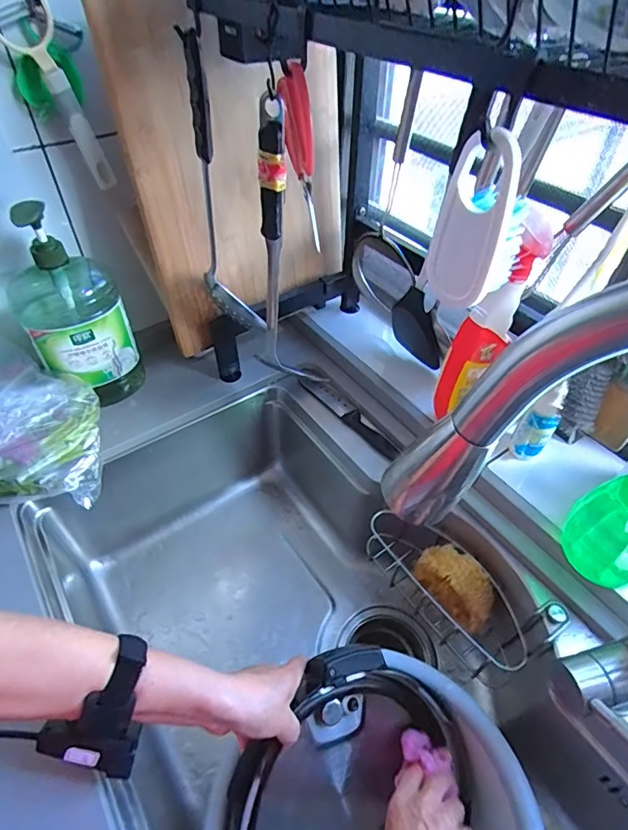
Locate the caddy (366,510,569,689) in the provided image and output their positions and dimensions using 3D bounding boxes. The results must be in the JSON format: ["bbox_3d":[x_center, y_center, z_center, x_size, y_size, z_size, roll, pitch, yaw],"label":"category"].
[{"bbox_3d":[0.172,0.204,0.592,0.079,0.133,0.230,-29,54,-25],"label":"caddy"}]

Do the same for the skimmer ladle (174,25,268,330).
[{"bbox_3d":[-0.100,-0.230,0.511,0.057,0.283,0.072,-10,48,-10],"label":"skimmer ladle"}]

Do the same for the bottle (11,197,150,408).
[{"bbox_3d":[-0.321,-0.133,0.630,0.116,0.281,0.104,-30,54,-26],"label":"bottle"}]

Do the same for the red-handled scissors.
[{"bbox_3d":[-0.011,-0.205,0.376,0.016,0.122,0.053,-14,49,-13],"label":"red-handled scissors"}]

